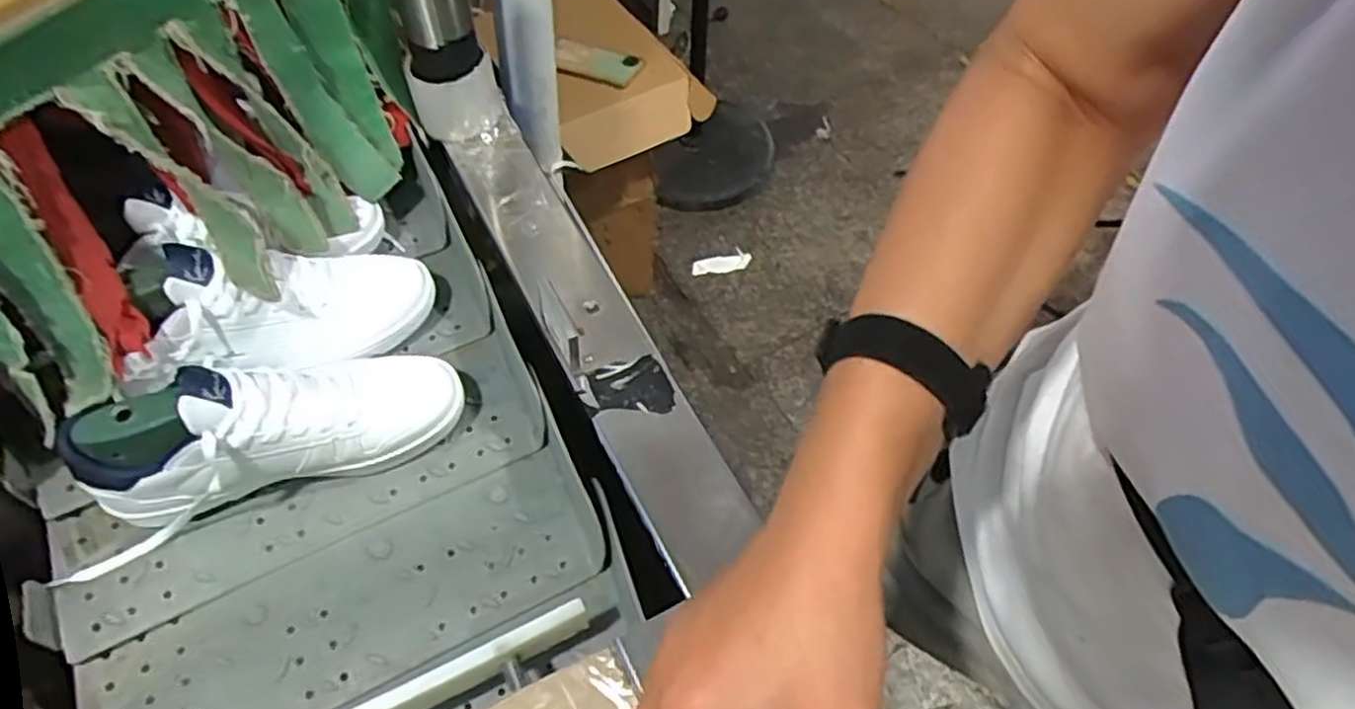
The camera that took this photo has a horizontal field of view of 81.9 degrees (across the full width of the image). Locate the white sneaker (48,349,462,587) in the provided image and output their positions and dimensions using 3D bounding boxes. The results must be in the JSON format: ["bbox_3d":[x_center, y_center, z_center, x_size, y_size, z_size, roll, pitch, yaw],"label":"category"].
[{"bbox_3d":[-0.322,0.045,0.610,0.280,0.139,0.111,-15,57,-13],"label":"white sneaker"}]

